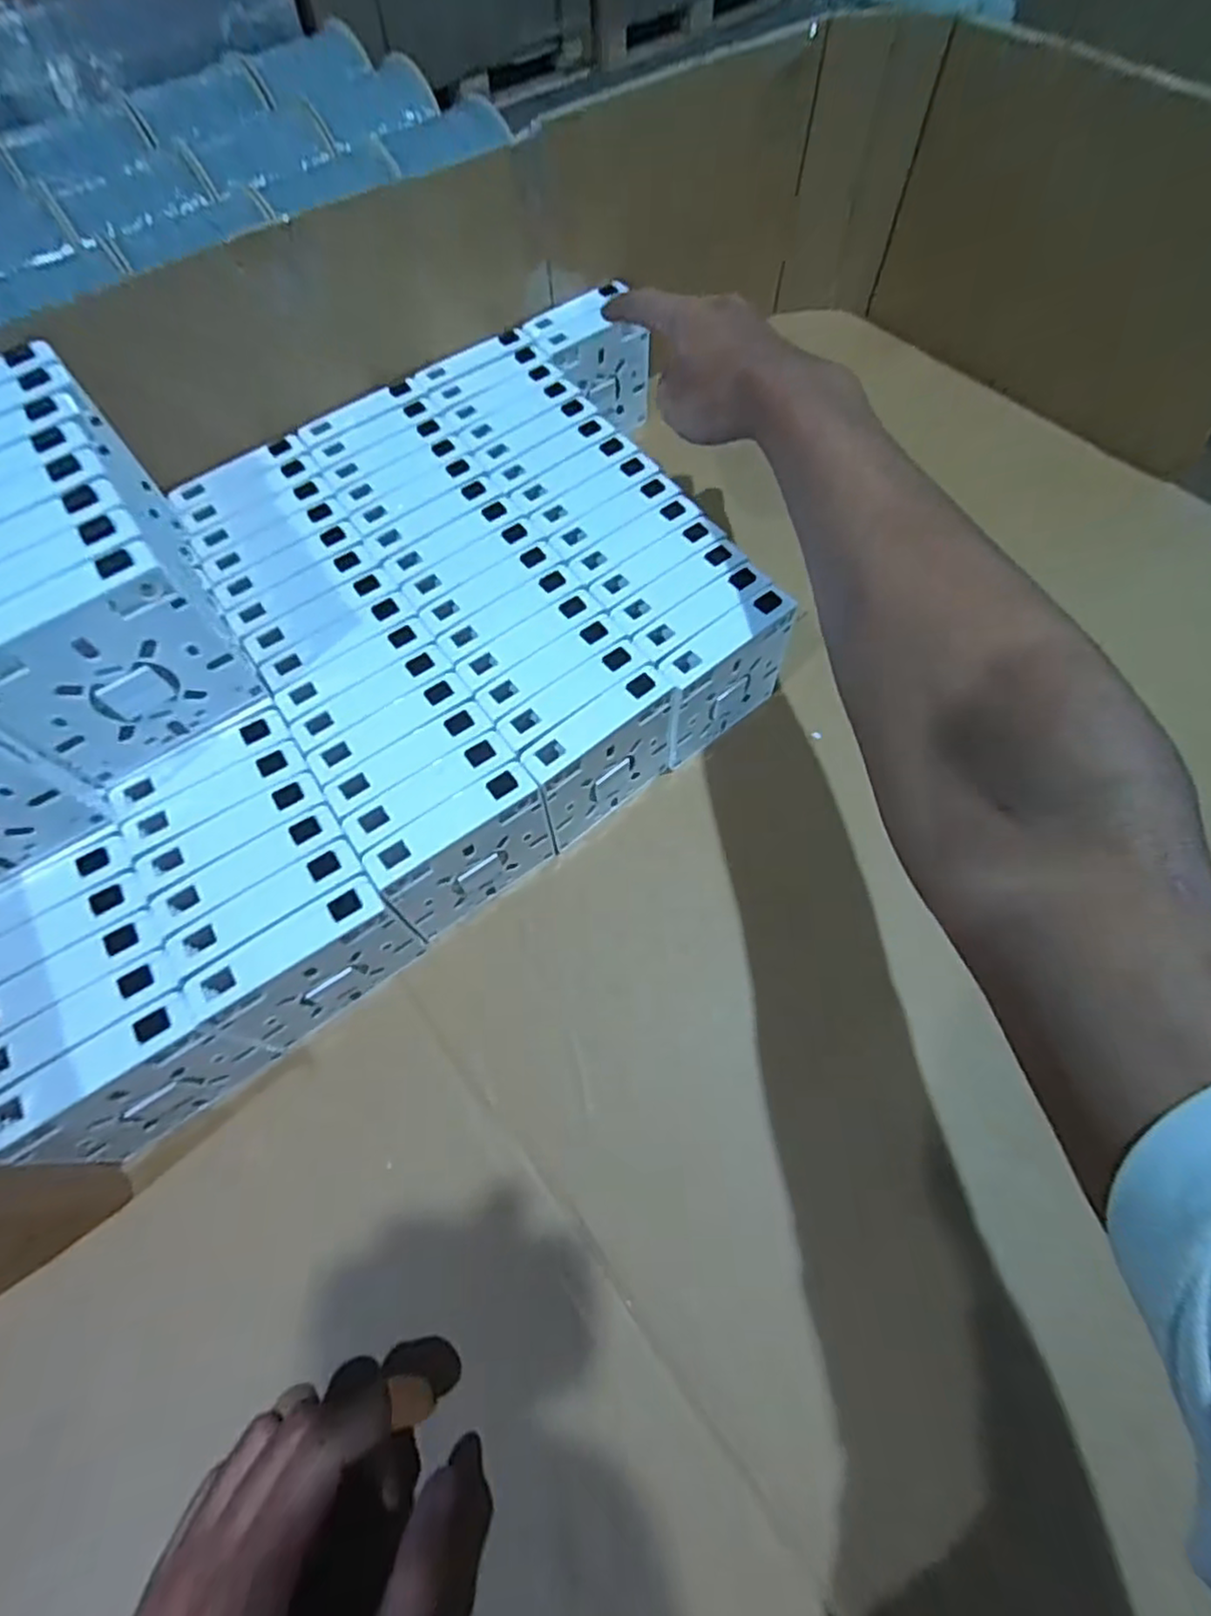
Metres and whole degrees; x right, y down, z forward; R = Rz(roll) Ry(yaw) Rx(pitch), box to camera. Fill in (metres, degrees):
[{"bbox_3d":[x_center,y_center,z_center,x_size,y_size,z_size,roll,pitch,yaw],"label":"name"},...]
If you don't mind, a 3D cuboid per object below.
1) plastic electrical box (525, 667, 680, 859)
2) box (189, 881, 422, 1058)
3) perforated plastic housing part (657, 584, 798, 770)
[{"bbox_3d":[0.000,-0.024,0.370,0.086,0.089,0.019,-35,65,-16],"label":"plastic electrical box"},{"bbox_3d":[-0.135,0.079,0.324,0.086,0.089,0.018,-31,64,-14],"label":"box"},{"bbox_3d":[0.067,-0.071,0.390,0.087,0.091,0.019,-35,65,-16],"label":"perforated plastic housing part"}]

